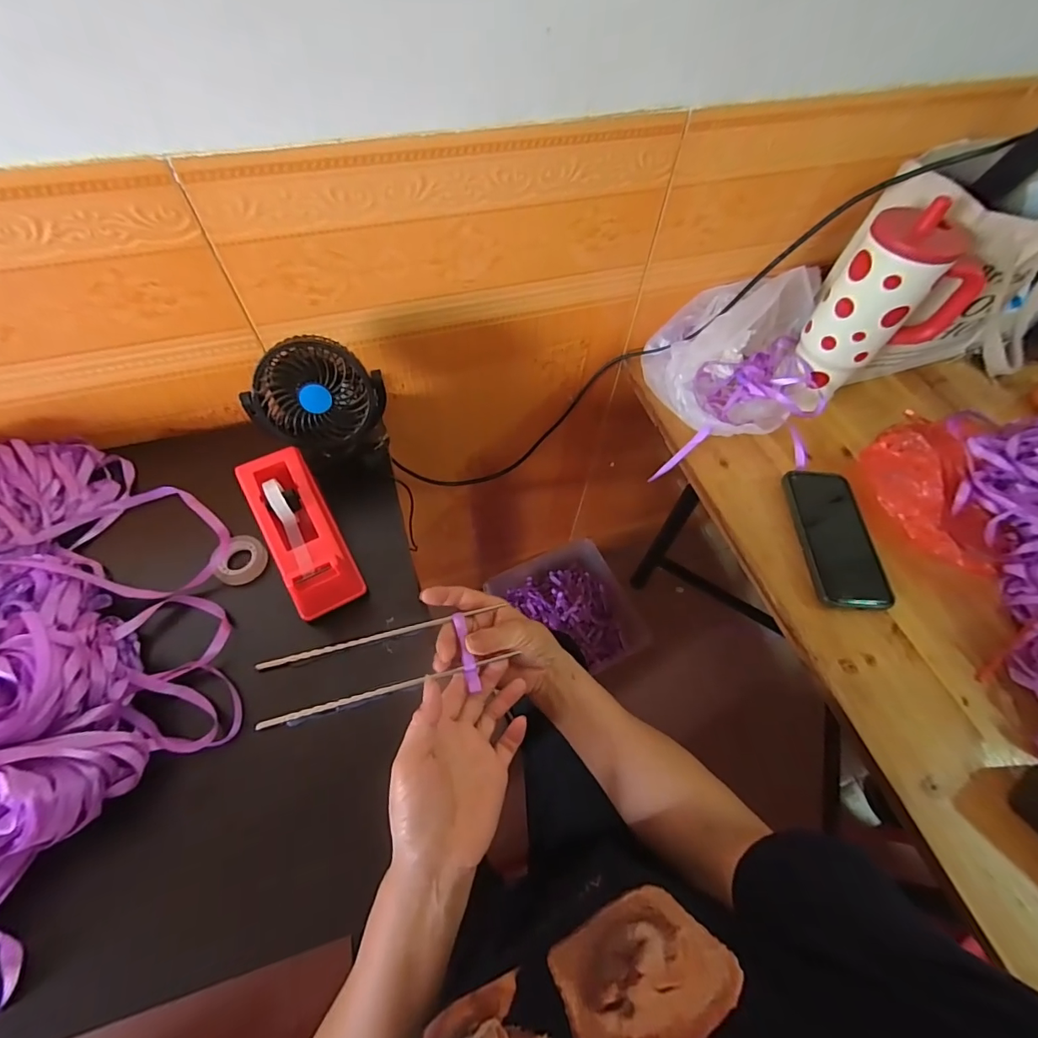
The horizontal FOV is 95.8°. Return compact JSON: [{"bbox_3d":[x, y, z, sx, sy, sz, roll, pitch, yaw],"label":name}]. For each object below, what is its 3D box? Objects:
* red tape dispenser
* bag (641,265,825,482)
[{"bbox_3d":[-0.202,0.012,0.440,0.058,0.082,0.149,-25,63,-16],"label":"red tape dispenser"},{"bbox_3d":[0.283,-0.205,0.592,0.221,0.122,0.261,4,59,0],"label":"bag"}]

